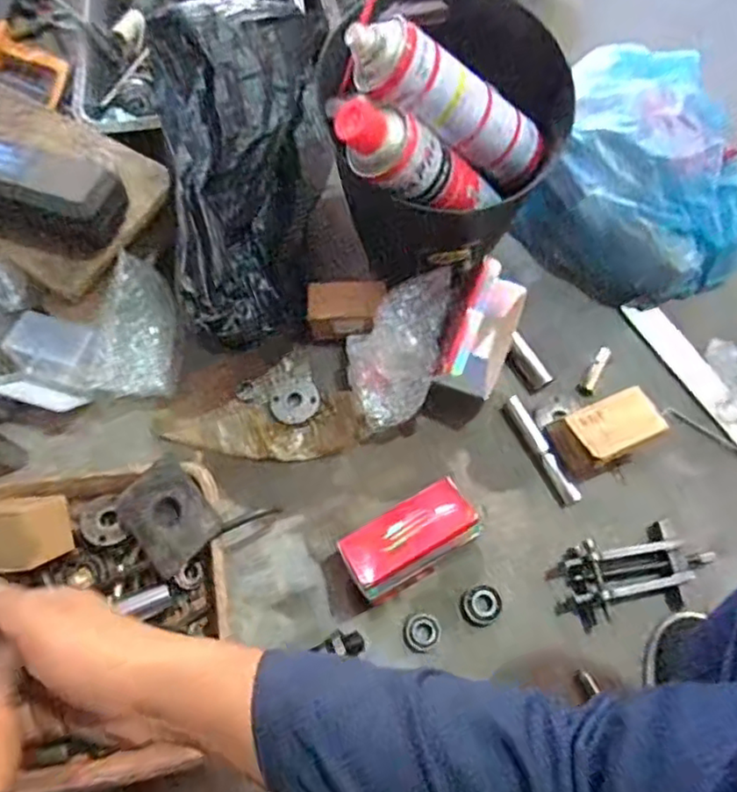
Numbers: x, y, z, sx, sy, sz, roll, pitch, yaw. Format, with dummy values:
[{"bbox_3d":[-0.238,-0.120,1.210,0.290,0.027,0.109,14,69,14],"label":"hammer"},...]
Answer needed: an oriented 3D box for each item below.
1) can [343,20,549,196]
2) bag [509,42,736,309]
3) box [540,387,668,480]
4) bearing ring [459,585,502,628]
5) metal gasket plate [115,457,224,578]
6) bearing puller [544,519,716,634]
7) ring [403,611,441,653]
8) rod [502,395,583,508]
[{"bbox_3d":[0.075,-0.255,0.561,0.218,0.055,0.056,20,66,-35],"label":"can"},{"bbox_3d":[0.299,-0.246,0.721,0.227,0.144,0.282,-23,72,-7],"label":"bag"},{"bbox_3d":[0.248,0.042,0.664,0.099,0.079,0.069,-23,72,-7],"label":"box"},{"bbox_3d":[0.114,0.213,0.635,0.040,0.016,0.037,0,71,0],"label":"bearing ring"},{"bbox_3d":[-0.196,0.117,0.615,0.077,0.019,0.094,-40,75,-13],"label":"metal gasket plate"},{"bbox_3d":[0.264,0.180,0.631,0.152,0.053,0.080,-14,71,-4],"label":"bearing puller"},{"bbox_3d":[0.053,0.236,0.630,0.037,0.009,0.038,0,71,0],"label":"ring"},{"bbox_3d":[0.187,0.061,0.686,0.021,0.026,0.128,-27,73,-9],"label":"rod"}]

